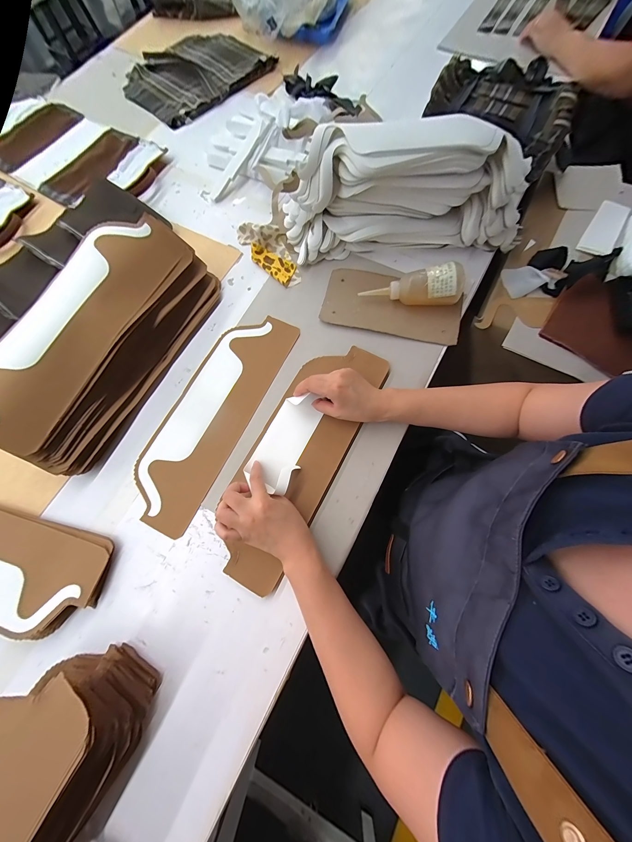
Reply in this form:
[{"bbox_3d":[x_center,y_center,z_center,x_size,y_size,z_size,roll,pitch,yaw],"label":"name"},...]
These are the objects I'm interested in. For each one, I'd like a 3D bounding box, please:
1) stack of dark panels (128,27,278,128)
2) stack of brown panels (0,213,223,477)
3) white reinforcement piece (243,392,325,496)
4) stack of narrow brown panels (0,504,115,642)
[{"bbox_3d":[-0.326,-0.941,0.723,0.353,0.016,0.297,-44,77,-8],"label":"stack of dark panels"},{"bbox_3d":[-0.346,-0.136,0.442,0.152,0.112,0.425,26,77,9],"label":"stack of brown panels"},{"bbox_3d":[-0.050,0.030,0.427,0.073,0.030,0.150,23,76,8],"label":"white reinforcement piece"},{"bbox_3d":[-0.517,0.207,0.409,0.400,0.025,0.147,13,75,6],"label":"stack of narrow brown panels"}]

